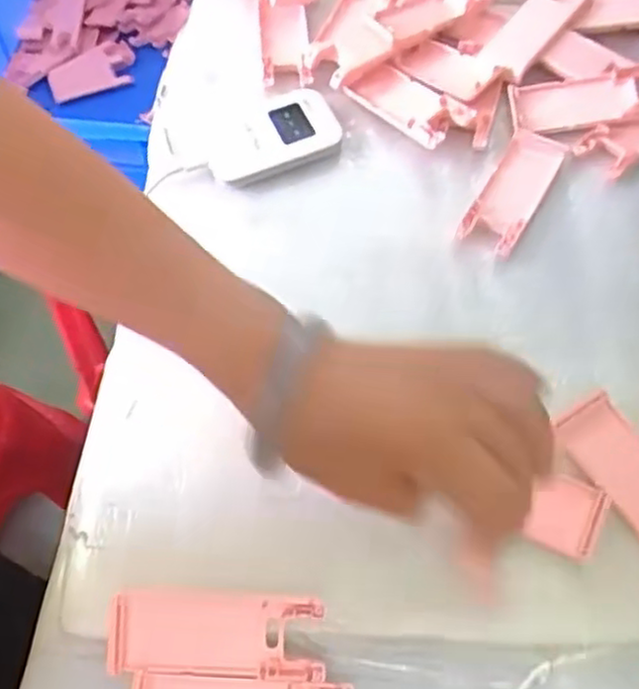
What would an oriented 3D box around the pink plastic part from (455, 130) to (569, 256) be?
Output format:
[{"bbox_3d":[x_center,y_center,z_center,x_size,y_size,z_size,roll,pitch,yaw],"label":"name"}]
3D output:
[{"bbox_3d":[0.131,-0.102,0.490,0.037,0.013,0.105,27,65,15],"label":"pink plastic part"}]

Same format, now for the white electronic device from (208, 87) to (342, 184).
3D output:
[{"bbox_3d":[-0.036,-0.152,0.514,0.094,0.015,0.060,-22,63,-11],"label":"white electronic device"}]

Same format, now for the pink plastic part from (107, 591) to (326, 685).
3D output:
[{"bbox_3d":[-0.051,0.142,0.352,0.103,0.012,0.038,3,76,-2],"label":"pink plastic part"}]

